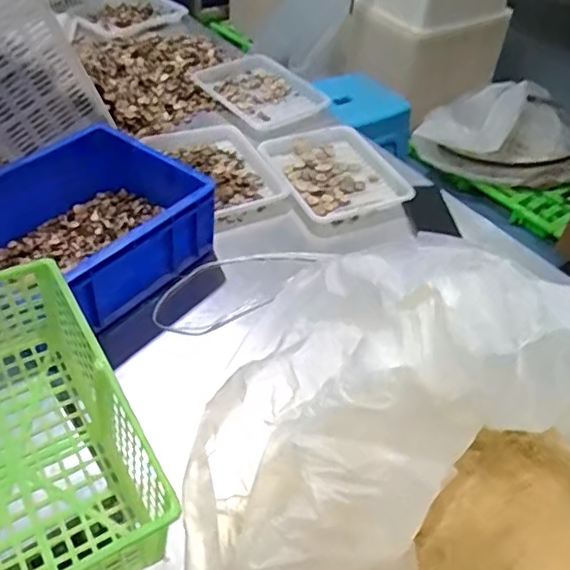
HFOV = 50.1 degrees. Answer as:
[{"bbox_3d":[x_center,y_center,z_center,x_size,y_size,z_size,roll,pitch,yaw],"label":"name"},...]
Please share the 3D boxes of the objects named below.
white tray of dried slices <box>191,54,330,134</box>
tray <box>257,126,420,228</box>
[{"bbox_3d":[-0.052,-0.424,1.322,0.199,0.041,0.271,-28,52,-30],"label":"white tray of dried slices"},{"bbox_3d":[0.089,-0.210,1.125,0.204,0.035,0.254,-15,47,-20],"label":"tray"}]

